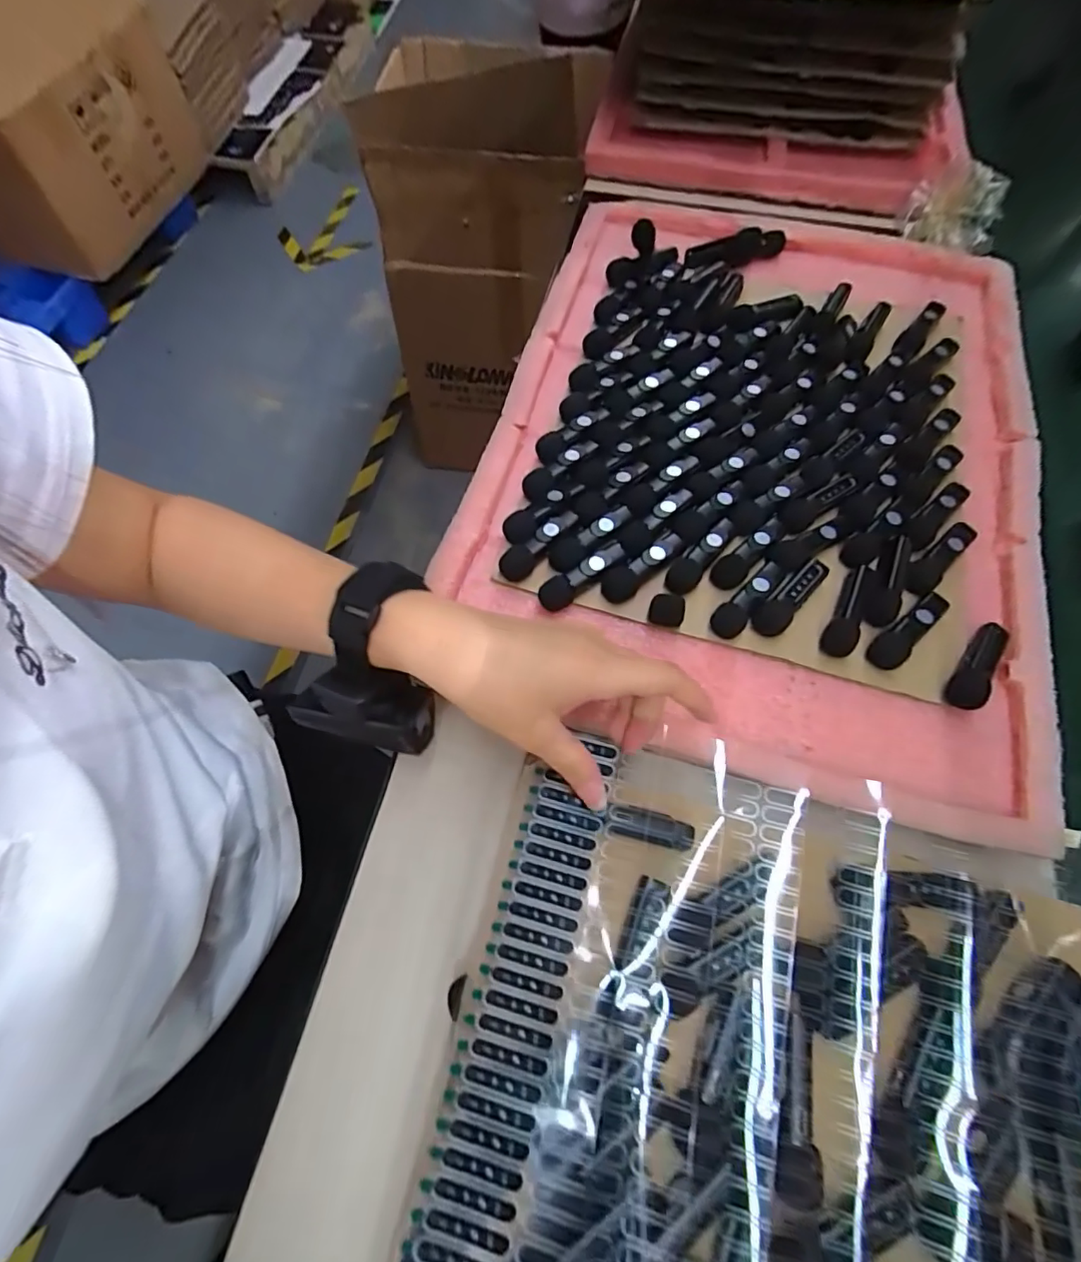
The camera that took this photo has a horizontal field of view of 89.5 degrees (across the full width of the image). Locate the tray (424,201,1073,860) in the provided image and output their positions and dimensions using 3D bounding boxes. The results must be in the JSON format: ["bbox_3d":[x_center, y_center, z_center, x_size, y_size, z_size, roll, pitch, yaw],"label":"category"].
[{"bbox_3d":[0.162,-0.144,0.398,0.368,0.032,0.489,15,64,6],"label":"tray"}]

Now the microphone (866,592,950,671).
[{"bbox_3d":[0.225,-0.001,0.331,0.064,0.018,0.020,-37,71,-16],"label":"microphone"}]

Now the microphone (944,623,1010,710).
[{"bbox_3d":[0.260,0.021,0.324,0.019,0.011,0.062,35,70,14],"label":"microphone"}]

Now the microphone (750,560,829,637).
[{"bbox_3d":[0.157,-0.020,0.342,0.062,0.015,0.021,-40,72,-17],"label":"microphone"}]

